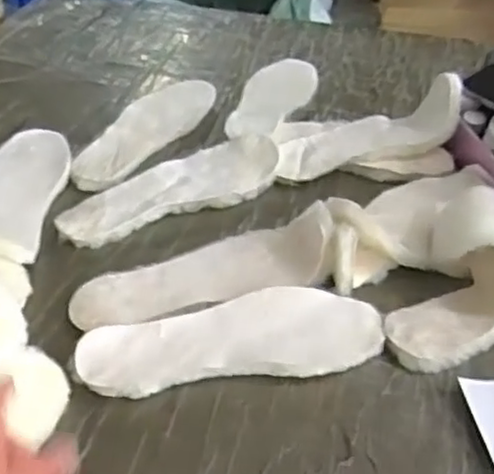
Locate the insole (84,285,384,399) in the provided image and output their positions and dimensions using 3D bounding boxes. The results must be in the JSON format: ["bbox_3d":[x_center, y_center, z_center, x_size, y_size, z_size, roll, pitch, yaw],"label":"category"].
[{"bbox_3d":[-0.011,0.093,0.620,0.267,0.020,0.097,-11,41,-15],"label":"insole"}]

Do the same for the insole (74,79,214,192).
[{"bbox_3d":[-0.134,-0.143,0.893,0.083,0.014,0.270,21,43,21],"label":"insole"}]

